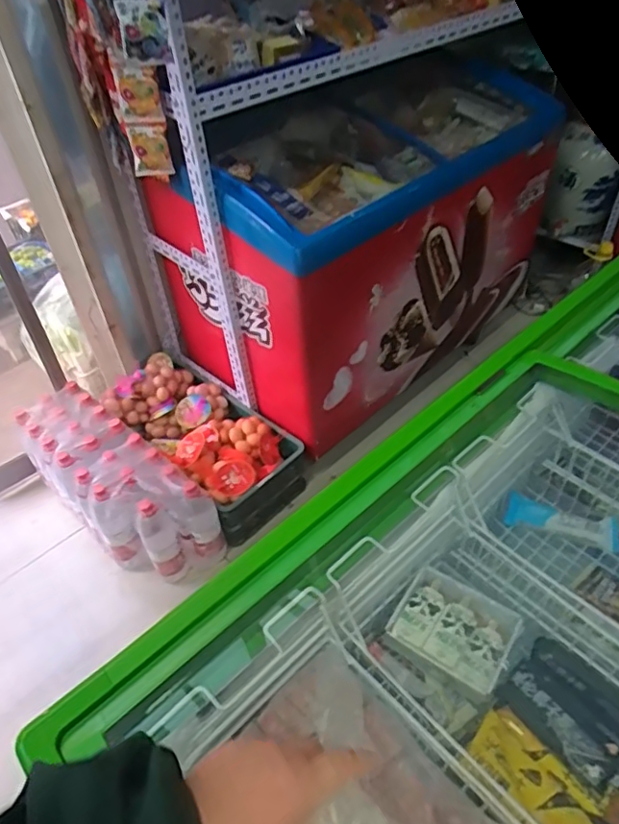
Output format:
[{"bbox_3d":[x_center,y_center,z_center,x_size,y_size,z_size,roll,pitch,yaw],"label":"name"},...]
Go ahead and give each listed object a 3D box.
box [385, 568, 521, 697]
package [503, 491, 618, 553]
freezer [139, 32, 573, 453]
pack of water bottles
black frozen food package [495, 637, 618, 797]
[{"bbox_3d":[0.221,0.333,0.880,0.169,0.055,0.152,22,51,25],"label":"box"},{"bbox_3d":[0.469,0.202,1.066,0.199,0.047,0.052,9,47,14],"label":"package"},{"bbox_3d":[0.186,-0.568,1.875,1.219,0.772,0.649,-36,53,-28],"label":"freezer"},{"bbox_3d":[-0.543,0.205,1.600,0.644,0.284,0.237,30,54,30],"label":"pack of water bottles"},{"bbox_3d":[0.379,0.433,0.822,0.134,0.041,0.185,-36,53,-27],"label":"black frozen food package"}]

